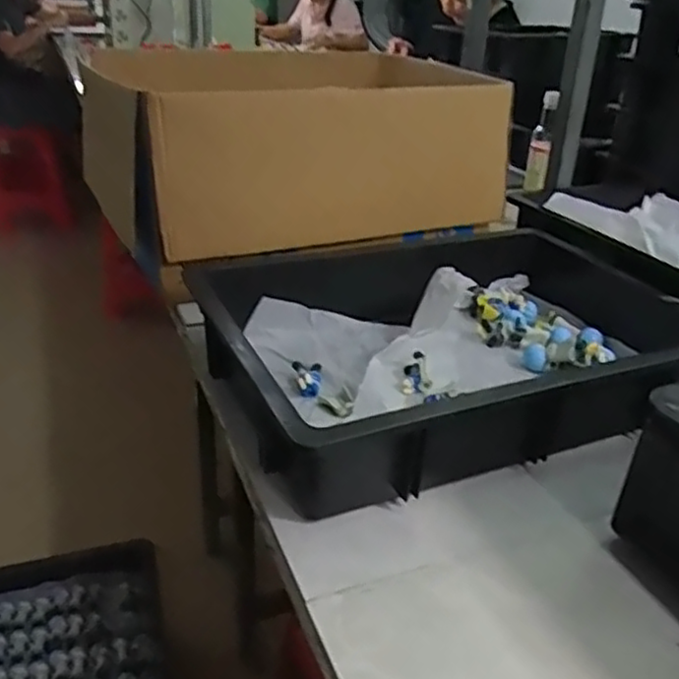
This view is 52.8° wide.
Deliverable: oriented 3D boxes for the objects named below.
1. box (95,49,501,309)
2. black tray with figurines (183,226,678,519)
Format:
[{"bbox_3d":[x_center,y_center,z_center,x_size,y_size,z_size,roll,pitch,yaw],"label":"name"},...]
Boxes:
[{"bbox_3d":[-0.069,-0.274,0.951,0.485,0.191,0.360,-11,31,-25],"label":"box"},{"bbox_3d":[0.105,-0.001,0.682,0.444,0.091,0.327,-11,31,-24],"label":"black tray with figurines"}]

